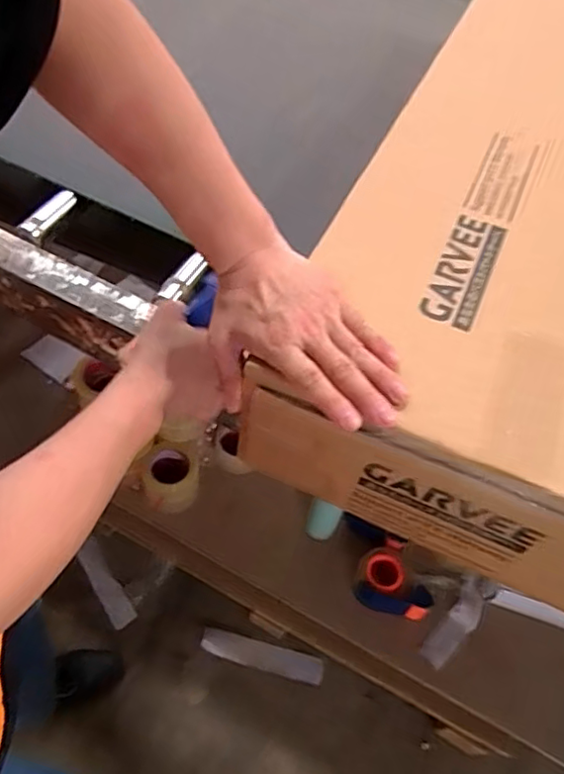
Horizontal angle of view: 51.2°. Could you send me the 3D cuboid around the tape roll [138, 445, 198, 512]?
[{"bbox_3d":[-0.230,0.188,1.209,0.117,0.082,0.116,2,57,-4],"label":"tape roll"}]

